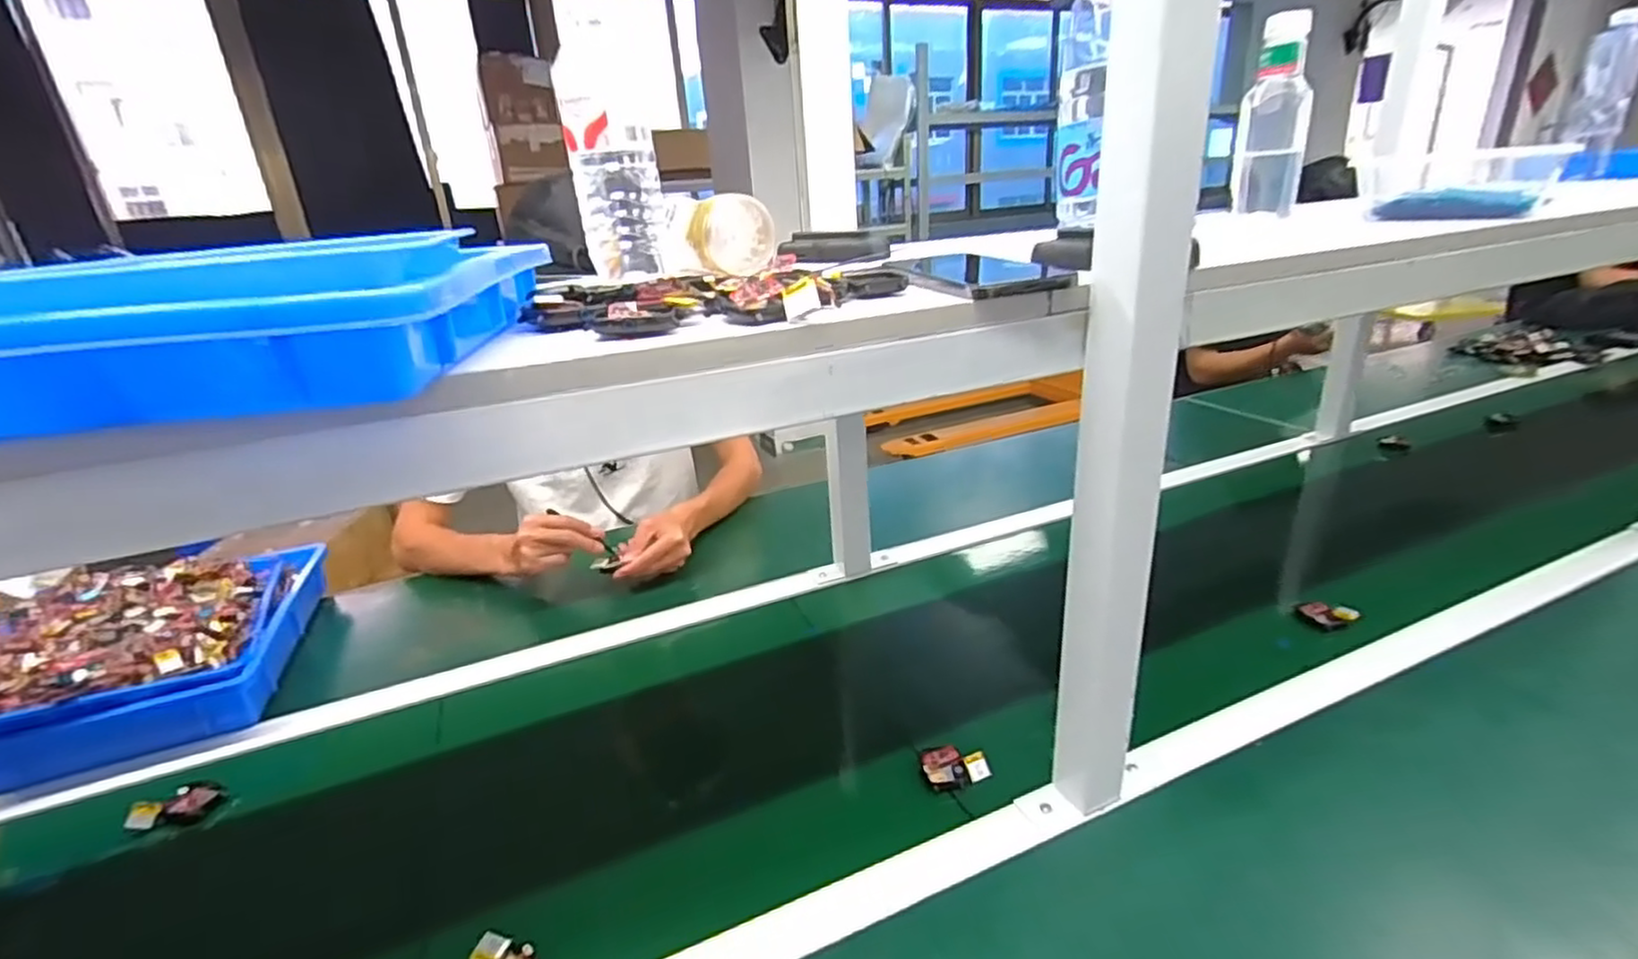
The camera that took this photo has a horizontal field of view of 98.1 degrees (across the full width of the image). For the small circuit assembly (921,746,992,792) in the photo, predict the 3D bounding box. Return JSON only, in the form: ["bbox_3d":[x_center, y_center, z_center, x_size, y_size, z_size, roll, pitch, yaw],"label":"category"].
[{"bbox_3d":[0.121,0.254,0.630,0.058,0.016,0.040,-3,23,3],"label":"small circuit assembly"}]

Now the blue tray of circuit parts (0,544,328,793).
[{"bbox_3d":[-0.758,0.182,0.823,0.252,0.101,0.322,-12,24,-19],"label":"blue tray of circuit parts"}]

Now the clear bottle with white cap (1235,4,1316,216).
[{"bbox_3d":[0.499,-0.395,0.778,0.066,0.189,0.050,10,26,30],"label":"clear bottle with white cap"}]

